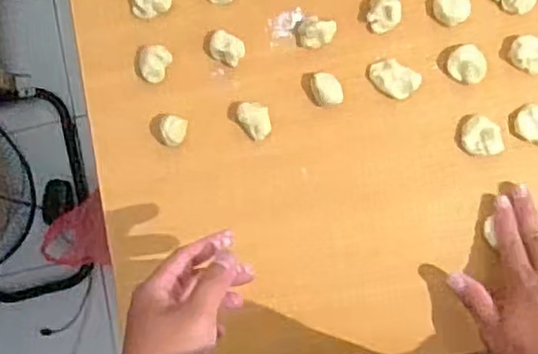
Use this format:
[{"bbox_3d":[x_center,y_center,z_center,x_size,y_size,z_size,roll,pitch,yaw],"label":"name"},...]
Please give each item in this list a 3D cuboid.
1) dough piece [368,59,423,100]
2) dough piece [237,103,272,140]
[{"bbox_3d":[0.119,-0.094,0.640,0.047,0.012,0.030,30,90,7],"label":"dough piece"},{"bbox_3d":[-0.013,-0.057,0.652,0.026,0.016,0.038,-40,84,3],"label":"dough piece"}]

